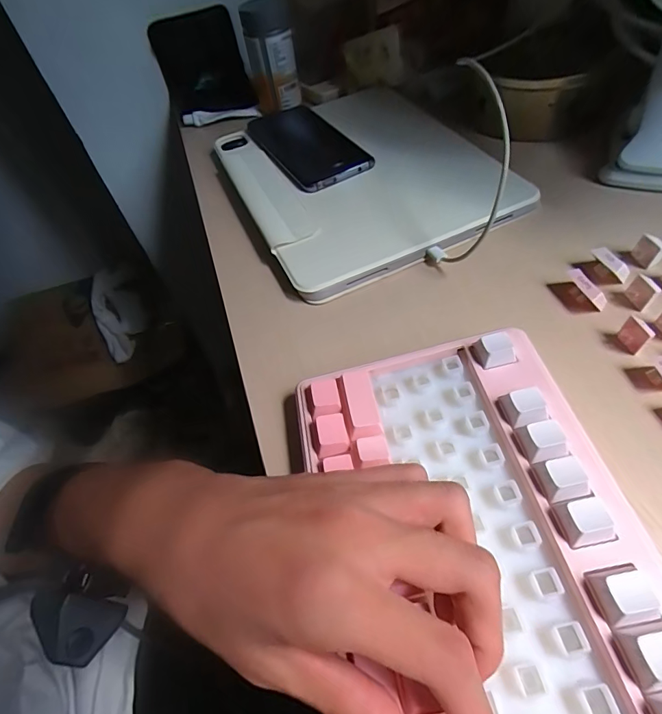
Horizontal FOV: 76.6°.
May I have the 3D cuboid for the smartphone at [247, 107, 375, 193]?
[{"bbox_3d":[-0.031,-0.223,0.428,0.075,0.013,0.165,-26,54,-11],"label":"smartphone"}]

